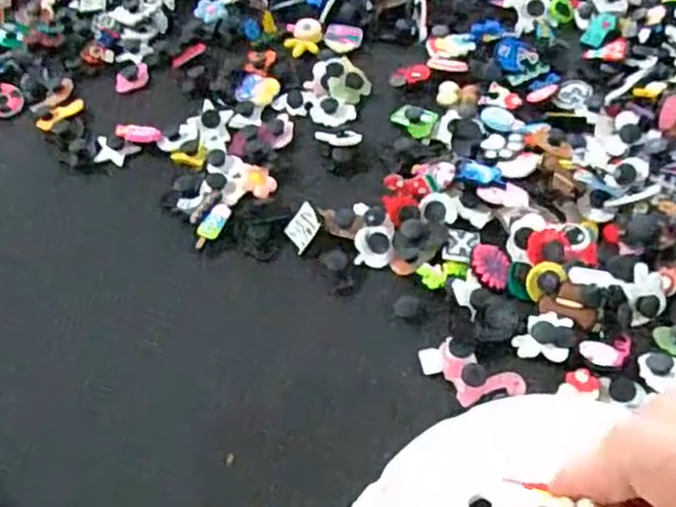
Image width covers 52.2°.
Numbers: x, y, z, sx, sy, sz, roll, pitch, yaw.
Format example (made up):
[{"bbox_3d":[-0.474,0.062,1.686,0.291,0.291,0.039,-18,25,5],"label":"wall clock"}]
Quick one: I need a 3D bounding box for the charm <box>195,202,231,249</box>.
[{"bbox_3d":[-0.070,-0.015,0.384,0.012,0.006,0.029,25,60,21],"label":"charm"}]

